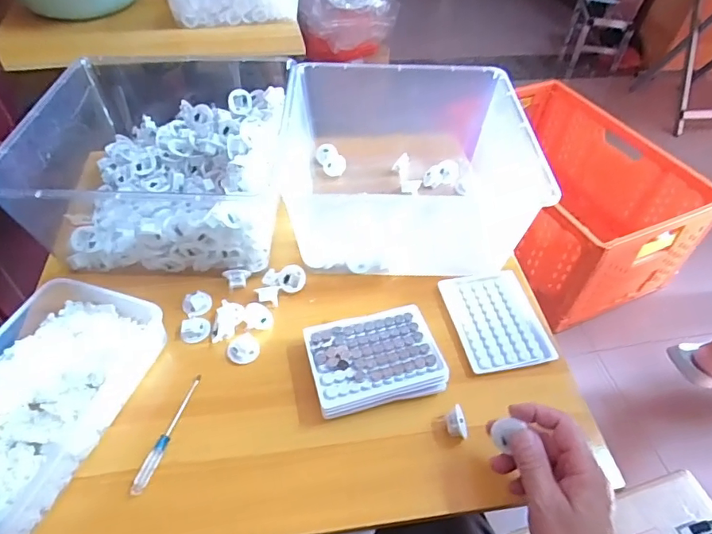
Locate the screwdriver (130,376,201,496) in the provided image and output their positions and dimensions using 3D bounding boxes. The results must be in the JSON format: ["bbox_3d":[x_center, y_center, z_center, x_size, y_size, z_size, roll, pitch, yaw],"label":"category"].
[{"bbox_3d":[-0.182,0.160,0.474,0.012,0.009,0.122,14,49,9],"label":"screwdriver"}]

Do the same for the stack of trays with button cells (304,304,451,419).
[{"bbox_3d":[0.018,0.100,0.521,0.132,0.041,0.102,-10,50,-12],"label":"stack of trays with button cells"}]

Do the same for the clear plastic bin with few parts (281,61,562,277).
[{"bbox_3d":[0.058,-0.136,0.655,0.306,0.150,0.284,0,49,-3],"label":"clear plastic bin with few parts"}]

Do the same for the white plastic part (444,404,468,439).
[{"bbox_3d":[0.100,0.158,0.483,0.018,0.026,0.030,-10,50,-12],"label":"white plastic part"}]

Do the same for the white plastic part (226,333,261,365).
[{"bbox_3d":[-0.125,0.091,0.538,0.034,0.012,0.035,-8,50,-10],"label":"white plastic part"}]

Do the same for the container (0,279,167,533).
[{"bbox_3d":[-0.313,0.122,0.478,0.153,0.042,0.249,15,49,10],"label":"container"}]

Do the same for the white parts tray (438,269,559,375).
[{"bbox_3d":[0.165,0.061,0.576,0.102,0.012,0.132,-9,50,-11],"label":"white parts tray"}]

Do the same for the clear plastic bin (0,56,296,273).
[{"bbox_3d":[-0.234,-0.135,0.616,0.286,0.139,0.267,0,49,-3],"label":"clear plastic bin"}]

